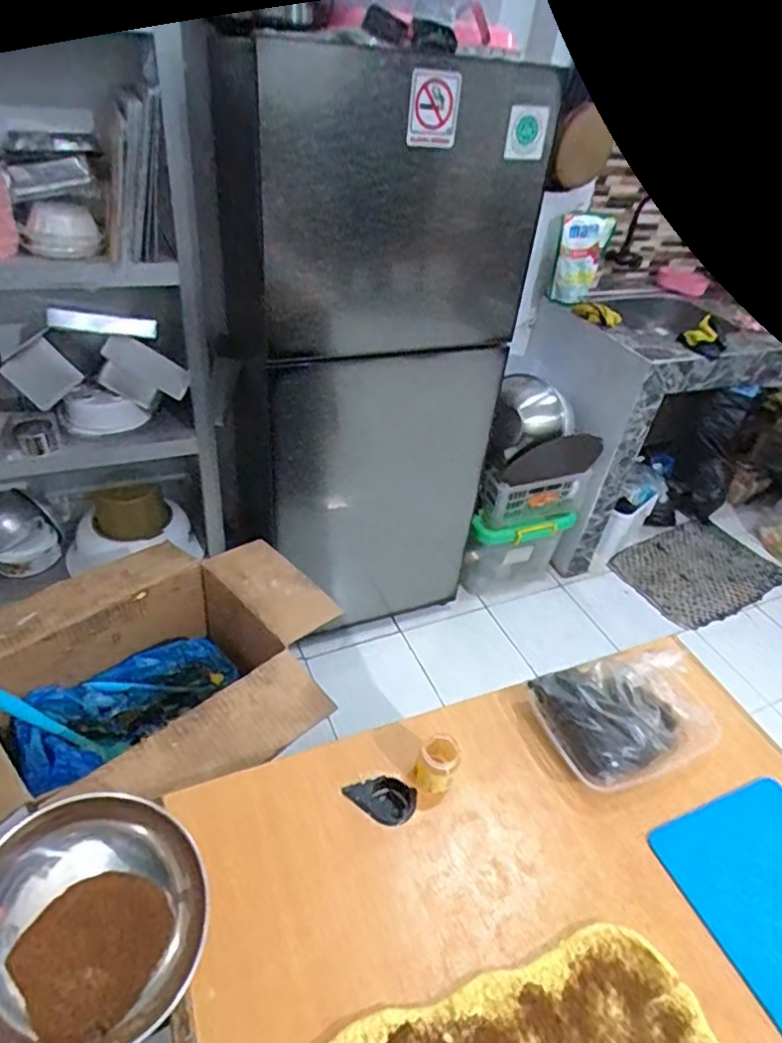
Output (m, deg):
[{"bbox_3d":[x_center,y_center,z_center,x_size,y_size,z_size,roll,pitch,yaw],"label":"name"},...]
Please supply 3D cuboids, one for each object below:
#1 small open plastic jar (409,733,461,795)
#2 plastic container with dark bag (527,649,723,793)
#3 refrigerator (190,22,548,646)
[{"bbox_3d":[0.051,0.265,0.664,0.045,0.041,0.049,26,40,22],"label":"small open plastic jar"},{"bbox_3d":[0.286,0.229,0.729,0.206,0.061,0.148,-5,39,-17],"label":"plastic container with dark bag"},{"bbox_3d":[-0.110,-0.389,1.550,0.664,1.269,0.561,-11,43,-22],"label":"refrigerator"}]

